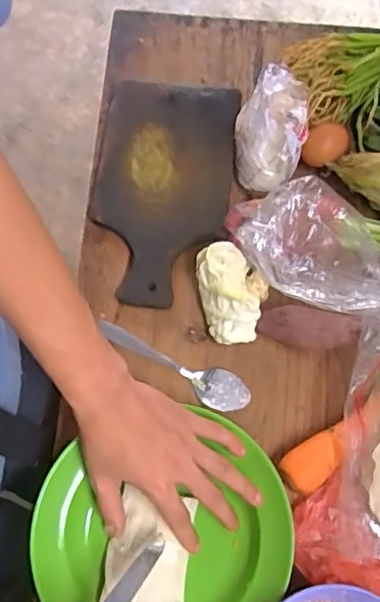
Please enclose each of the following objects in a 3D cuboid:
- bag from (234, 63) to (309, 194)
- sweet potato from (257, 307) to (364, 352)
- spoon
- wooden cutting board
[{"bbox_3d":[0.080,-0.176,0.583,0.072,0.113,0.096,10,70,5],"label":"bag"},{"bbox_3d":[0.111,0.028,0.572,0.093,0.028,0.034,9,70,5],"label":"sweet potato"},{"bbox_3d":[-0.016,0.062,0.571,0.153,0.015,0.035,24,72,10],"label":"spoon"},{"bbox_3d":[-0.030,-0.120,0.621,0.140,0.023,0.253,5,70,3],"label":"wooden cutting board"}]

